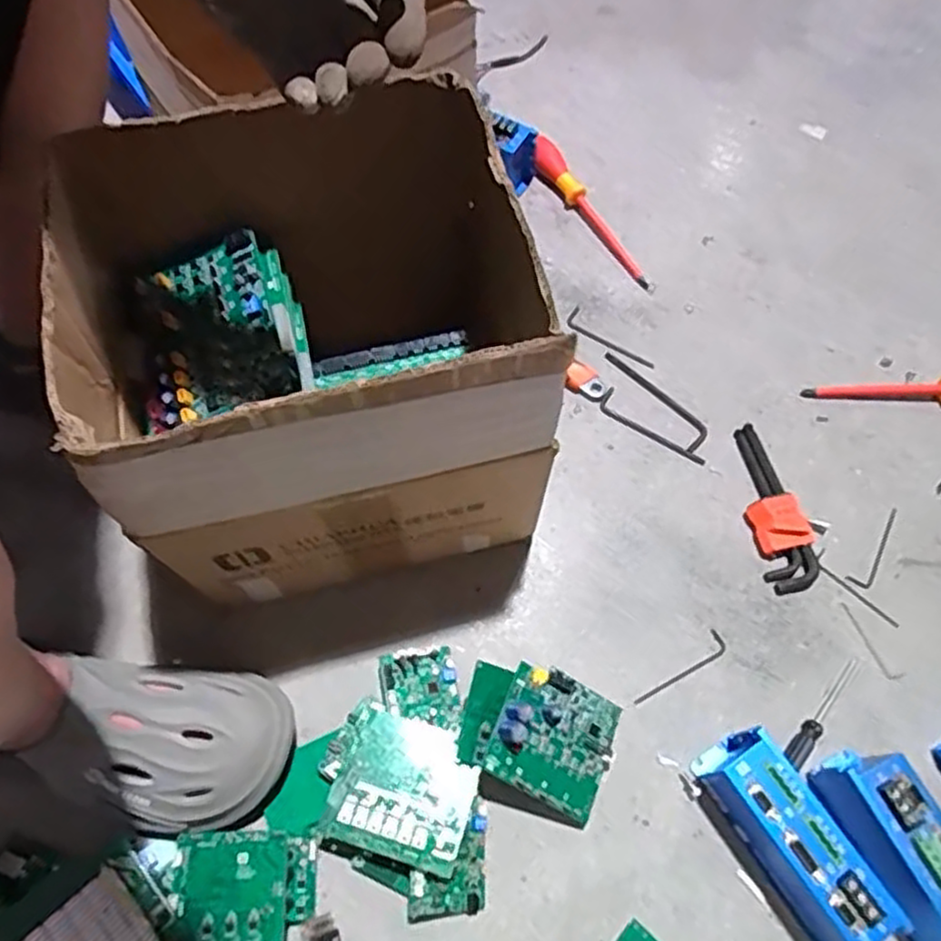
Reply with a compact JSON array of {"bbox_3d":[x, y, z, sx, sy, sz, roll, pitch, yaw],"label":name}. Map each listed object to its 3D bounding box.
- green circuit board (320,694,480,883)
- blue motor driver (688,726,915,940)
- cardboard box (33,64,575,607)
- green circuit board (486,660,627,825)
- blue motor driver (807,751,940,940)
[{"bbox_3d":[-0.059,0.256,0.587,0.122,0.010,0.102,18,64,7],"label":"green circuit board"},{"bbox_3d":[0.251,0.288,0.567,0.055,0.068,0.161,-30,68,-15],"label":"blue motor driver"},{"bbox_3d":[-0.117,-0.078,0.576,0.296,0.291,0.246,-13,64,-8],"label":"cardboard box"},{"bbox_3d":[0.072,0.221,0.598,0.108,0.018,0.099,35,62,-14],"label":"green circuit board"},{"bbox_3d":[0.339,0.305,0.558,0.064,0.079,0.167,-24,68,-11],"label":"blue motor driver"}]

